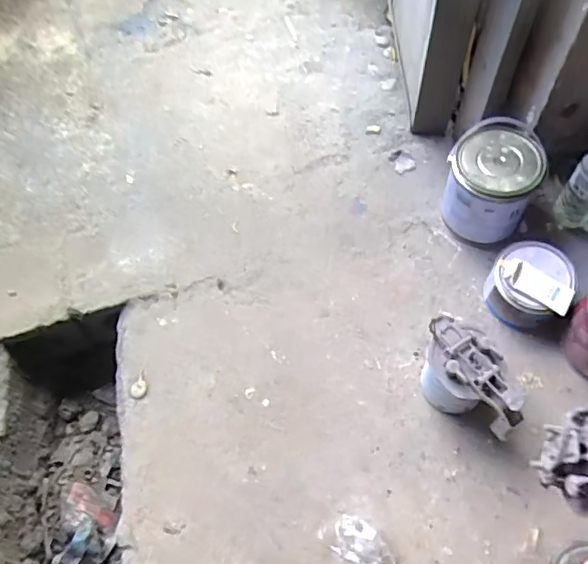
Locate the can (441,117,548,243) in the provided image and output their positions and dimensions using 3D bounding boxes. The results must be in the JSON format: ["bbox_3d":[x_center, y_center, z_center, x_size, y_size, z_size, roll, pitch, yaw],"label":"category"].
[{"bbox_3d":[0.365,-0.192,1.069,0.148,0.179,0.188,14,65,10],"label":"can"}]

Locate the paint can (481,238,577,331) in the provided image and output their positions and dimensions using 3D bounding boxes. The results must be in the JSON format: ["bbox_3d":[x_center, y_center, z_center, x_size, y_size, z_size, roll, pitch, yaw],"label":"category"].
[{"bbox_3d":[0.417,0.005,1.006,0.132,0.108,0.136,-1,64,3],"label":"paint can"}]

